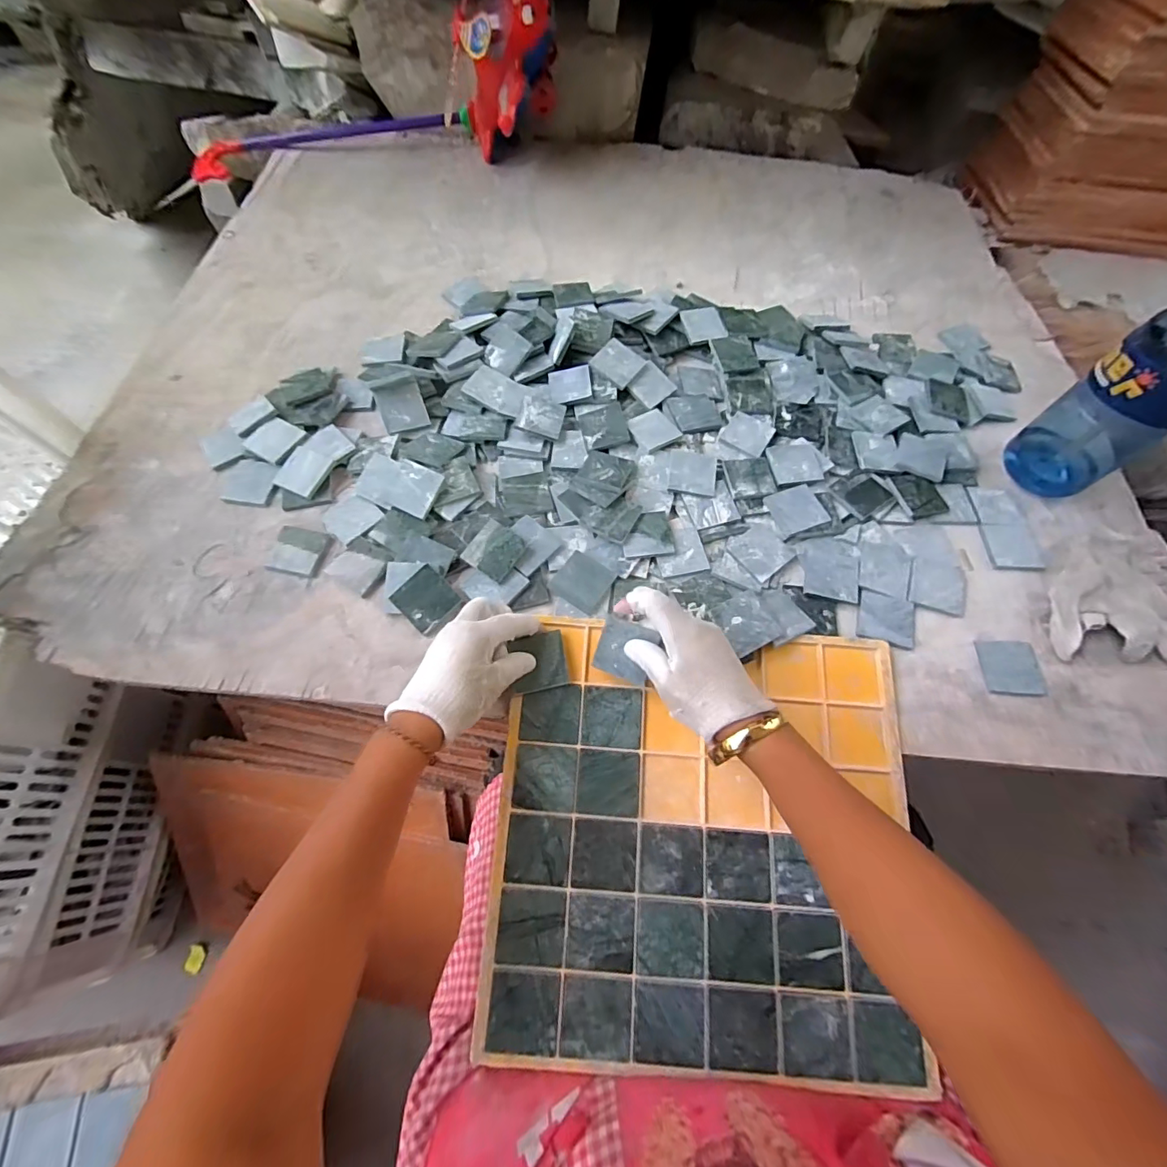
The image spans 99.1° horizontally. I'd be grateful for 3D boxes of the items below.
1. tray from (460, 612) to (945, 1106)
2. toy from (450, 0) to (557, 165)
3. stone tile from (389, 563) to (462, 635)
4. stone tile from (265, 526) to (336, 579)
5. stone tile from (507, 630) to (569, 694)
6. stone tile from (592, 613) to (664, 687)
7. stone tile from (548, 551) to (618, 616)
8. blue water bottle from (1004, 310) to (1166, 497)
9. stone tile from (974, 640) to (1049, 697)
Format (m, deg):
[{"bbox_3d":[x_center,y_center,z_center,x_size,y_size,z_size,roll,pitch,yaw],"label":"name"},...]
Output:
[{"bbox_3d":[0.094,0.192,0.394,0.318,0.011,0.310,4,72,0],"label":"tray"},{"bbox_3d":[-0.103,-0.695,0.698,0.129,0.180,0.128,-4,68,-1],"label":"toy"},{"bbox_3d":[-0.146,0.014,0.461,0.047,0.010,0.050,-42,77,-13],"label":"stone tile"},{"bbox_3d":[-0.283,-0.032,0.496,0.055,0.006,0.049,11,65,4],"label":"stone tile"},{"bbox_3d":[-0.039,0.068,0.433,0.047,0.004,0.049,-10,72,-4],"label":"stone tile"},{"bbox_3d":[0.035,0.056,0.413,0.046,0.006,0.049,18,100,11],"label":"stone tile"},{"bbox_3d":[0.001,-0.002,0.469,0.049,0.005,0.045,33,69,14],"label":"stone tile"},{"bbox_3d":[0.497,-0.172,0.440,0.081,0.227,0.085,-23,66,-11],"label":"blue water bottle"},{"bbox_3d":[0.381,0.075,0.442,0.054,0.005,0.047,3,65,1],"label":"stone tile"}]

